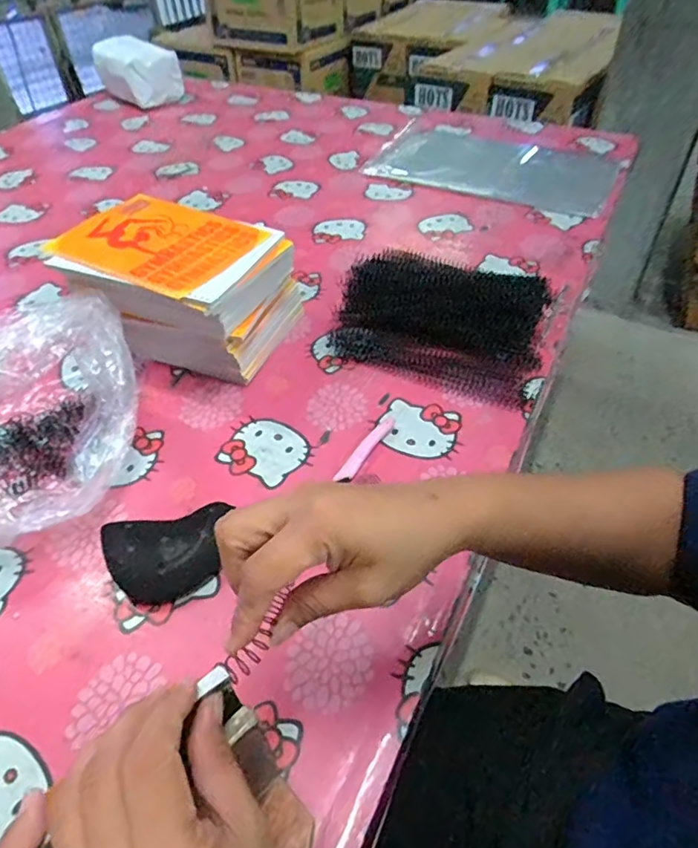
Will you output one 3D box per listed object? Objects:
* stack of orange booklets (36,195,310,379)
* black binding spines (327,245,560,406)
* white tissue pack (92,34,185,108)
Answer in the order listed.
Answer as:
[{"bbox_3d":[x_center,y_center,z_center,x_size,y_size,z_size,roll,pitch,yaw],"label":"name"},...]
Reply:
[{"bbox_3d":[-0.190,-0.150,0.611,0.223,0.120,0.163,16,49,15],"label":"stack of orange booklets"},{"bbox_3d":[0.102,-0.123,0.616,0.232,0.069,0.162,20,50,18],"label":"black binding spines"},{"bbox_3d":[-0.477,-0.804,1.232,0.151,0.128,0.140,35,56,29],"label":"white tissue pack"}]

